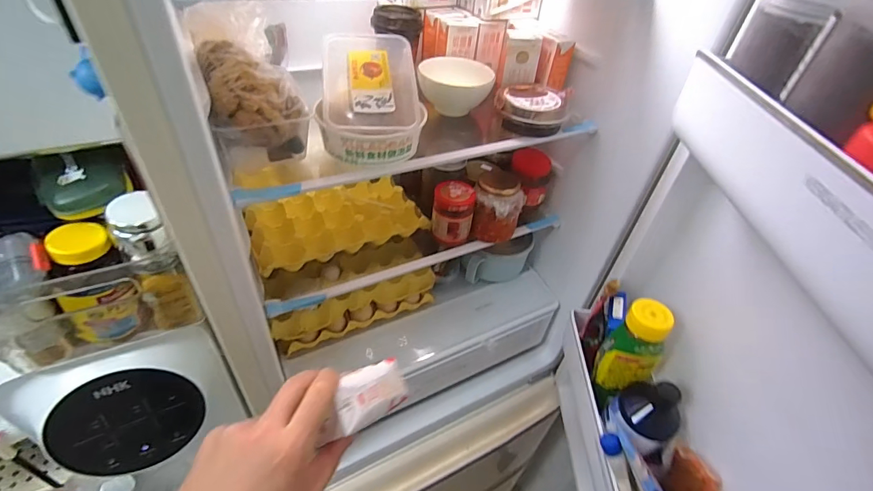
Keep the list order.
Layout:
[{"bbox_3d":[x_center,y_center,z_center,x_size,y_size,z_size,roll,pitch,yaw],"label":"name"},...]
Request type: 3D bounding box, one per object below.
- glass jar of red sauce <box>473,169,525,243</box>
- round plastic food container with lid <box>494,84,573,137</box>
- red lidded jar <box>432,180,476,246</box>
[{"bbox_3d":[0.106,-0.064,0.732,0.081,0.115,0.064,11,42,5],"label":"glass jar of red sauce"},{"bbox_3d":[0.151,-0.216,0.662,0.113,0.047,0.098,14,43,9],"label":"round plastic food container with lid"},{"bbox_3d":[0.029,-0.057,0.723,0.068,0.092,0.065,4,42,-3],"label":"red lidded jar"}]

